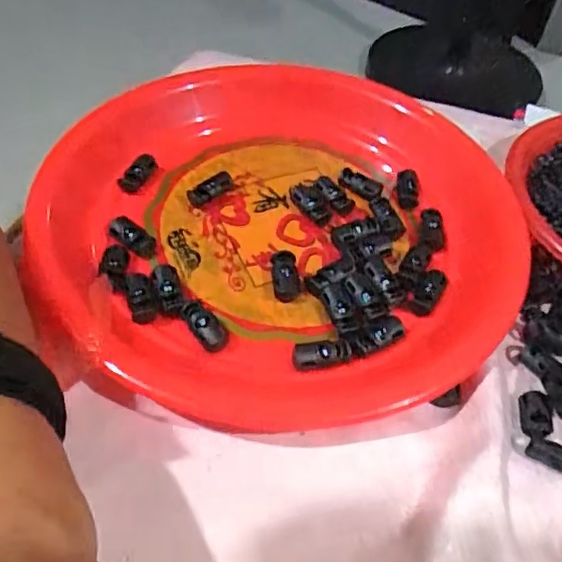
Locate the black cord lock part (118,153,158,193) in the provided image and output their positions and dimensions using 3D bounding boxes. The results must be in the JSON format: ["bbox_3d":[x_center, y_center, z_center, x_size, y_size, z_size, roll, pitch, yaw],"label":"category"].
[{"bbox_3d":[-0.083,-0.063,0.342,0.014,0.005,0.030,17,51,10],"label":"black cord lock part"}]

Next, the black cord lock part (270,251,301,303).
[{"bbox_3d":[0.002,-0.003,0.301,0.014,0.011,0.026,-5,51,-8],"label":"black cord lock part"}]

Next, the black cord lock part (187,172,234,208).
[{"bbox_3d":[-0.041,-0.053,0.337,0.029,0.008,0.011,-32,59,-26],"label":"black cord lock part"}]

